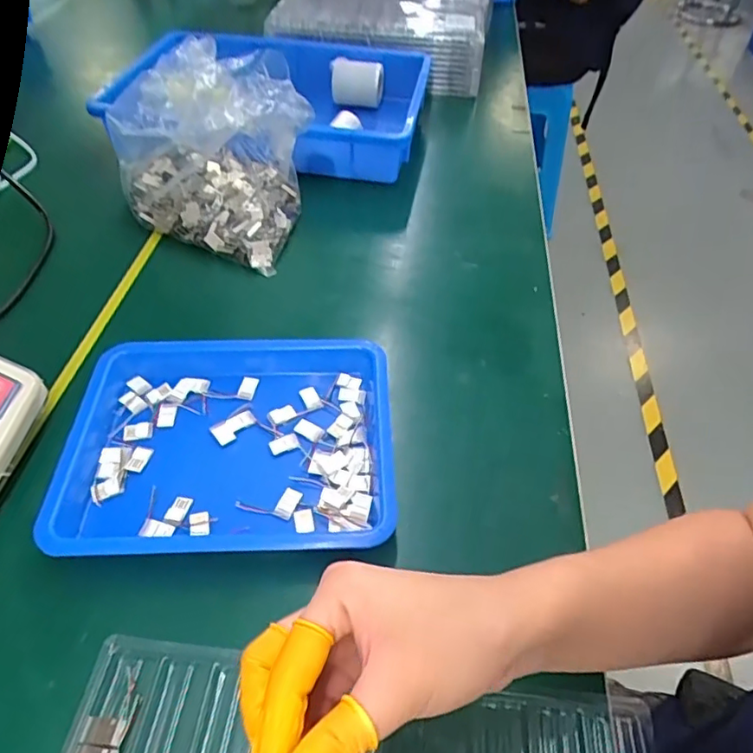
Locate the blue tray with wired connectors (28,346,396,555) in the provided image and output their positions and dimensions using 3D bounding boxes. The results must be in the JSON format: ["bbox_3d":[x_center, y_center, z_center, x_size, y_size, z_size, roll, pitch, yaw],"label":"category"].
[{"bbox_3d":[-0.101,0.043,0.398,0.220,0.025,0.168,0,48,-2],"label":"blue tray with wired connectors"}]

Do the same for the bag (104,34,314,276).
[{"bbox_3d":[-0.165,-0.215,0.554,0.174,0.142,0.143,12,49,8],"label":"bag"}]

